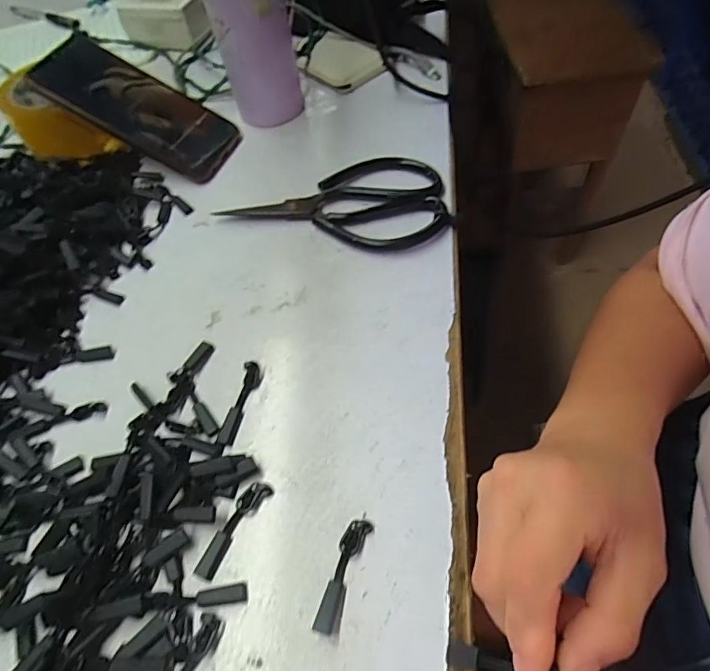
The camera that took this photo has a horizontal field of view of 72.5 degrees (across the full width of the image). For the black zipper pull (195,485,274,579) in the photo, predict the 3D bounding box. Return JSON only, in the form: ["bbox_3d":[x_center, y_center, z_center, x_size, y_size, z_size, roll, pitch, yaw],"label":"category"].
[{"bbox_3d":[-0.066,0.103,0.260,0.012,0.004,0.054,26,63,20],"label":"black zipper pull"}]

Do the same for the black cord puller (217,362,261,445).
[{"bbox_3d":[-0.071,0.041,0.302,0.011,0.006,0.056,10,58,11],"label":"black cord puller"}]

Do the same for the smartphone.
[{"bbox_3d":[-0.186,-0.199,0.420,0.162,0.015,0.071,30,60,-10],"label":"smartphone"}]

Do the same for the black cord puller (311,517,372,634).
[{"bbox_3d":[-0.006,0.119,0.243,0.012,0.005,0.054,17,60,15],"label":"black cord puller"}]

